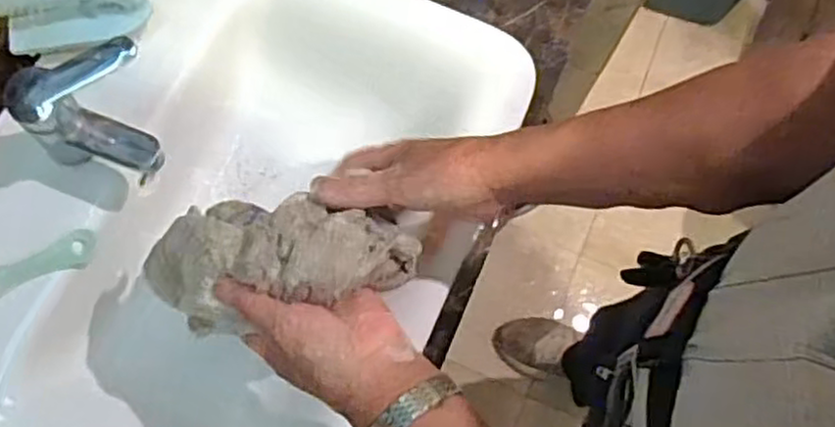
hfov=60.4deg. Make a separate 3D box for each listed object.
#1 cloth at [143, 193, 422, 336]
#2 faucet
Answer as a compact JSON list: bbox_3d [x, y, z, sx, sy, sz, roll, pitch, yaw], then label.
[{"bbox_3d":[-0.111,0.034,0.513,0.207,0.078,0.094,-5,74,15],"label":"cloth"},{"bbox_3d":[-0.260,-0.084,0.603,0.102,0.105,0.096,21,75,4],"label":"faucet"}]

